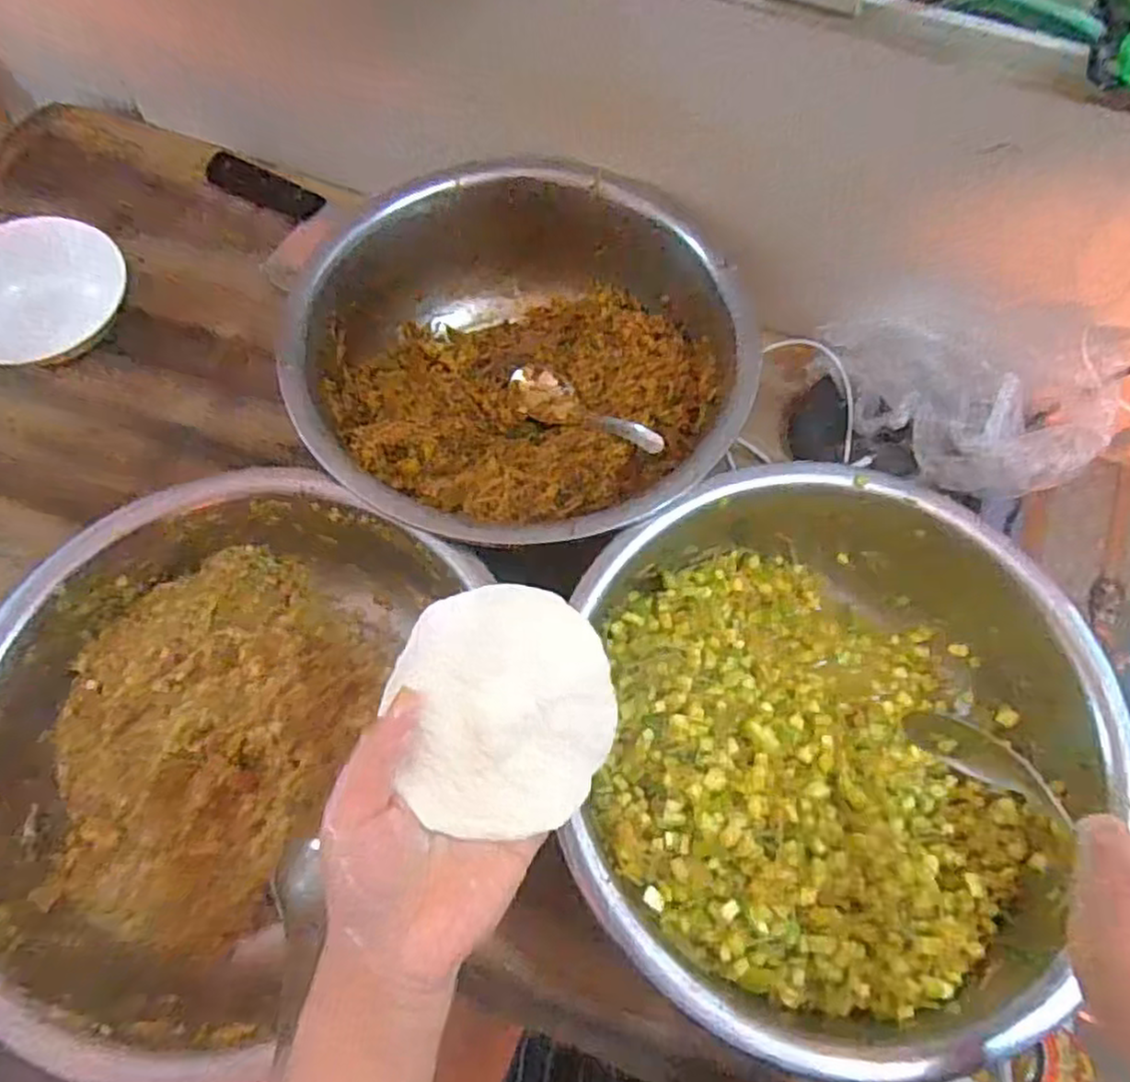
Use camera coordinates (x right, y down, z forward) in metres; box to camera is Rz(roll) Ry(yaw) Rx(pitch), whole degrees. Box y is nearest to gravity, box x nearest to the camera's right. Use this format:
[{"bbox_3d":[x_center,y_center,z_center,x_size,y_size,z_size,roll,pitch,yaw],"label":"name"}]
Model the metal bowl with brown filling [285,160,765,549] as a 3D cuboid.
[{"bbox_3d":[-0.038,-0.137,0.580,0.336,0.116,0.330,-39,73,-14],"label":"metal bowl with brown filling"}]

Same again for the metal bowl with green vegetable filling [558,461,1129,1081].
[{"bbox_3d":[0.168,0.127,0.472,0.317,0.104,0.335,0,68,0],"label":"metal bowl with green vegetable filling"}]

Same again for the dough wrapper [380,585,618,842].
[{"bbox_3d":[-0.026,0.074,0.321,0.094,0.014,0.105,-16,94,-16],"label":"dough wrapper"}]

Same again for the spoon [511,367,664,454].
[{"bbox_3d":[0.018,-0.107,0.601,0.044,0.030,0.163,-45,48,-16],"label":"spoon"}]

